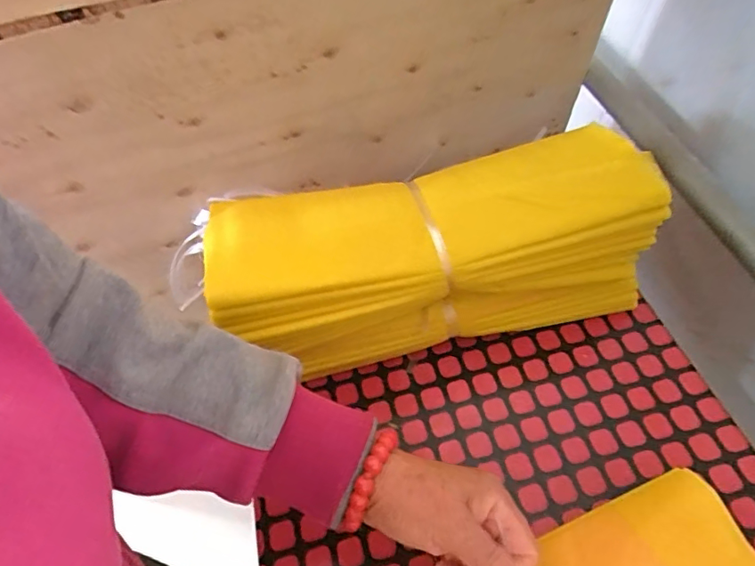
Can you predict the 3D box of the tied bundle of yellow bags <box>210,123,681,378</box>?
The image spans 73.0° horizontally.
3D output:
[{"bbox_3d":[0.050,-0.025,0.468,0.366,0.151,0.130,-14,52,-5],"label":"tied bundle of yellow bags"}]

